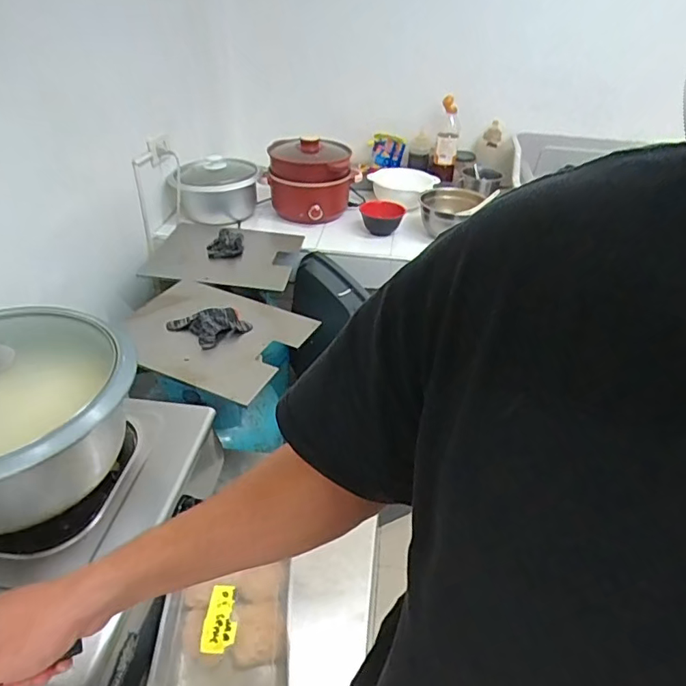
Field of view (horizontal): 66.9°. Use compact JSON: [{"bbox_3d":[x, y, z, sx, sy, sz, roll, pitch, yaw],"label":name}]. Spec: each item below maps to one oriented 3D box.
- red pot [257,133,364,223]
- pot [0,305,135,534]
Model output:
[{"bbox_3d":[-0.093,-0.490,1.548,0.284,0.199,0.213,2,38,-2],"label":"red pot"},{"bbox_3d":[-0.392,0.082,0.608,0.270,0.149,0.275,2,38,-2],"label":"pot"}]

